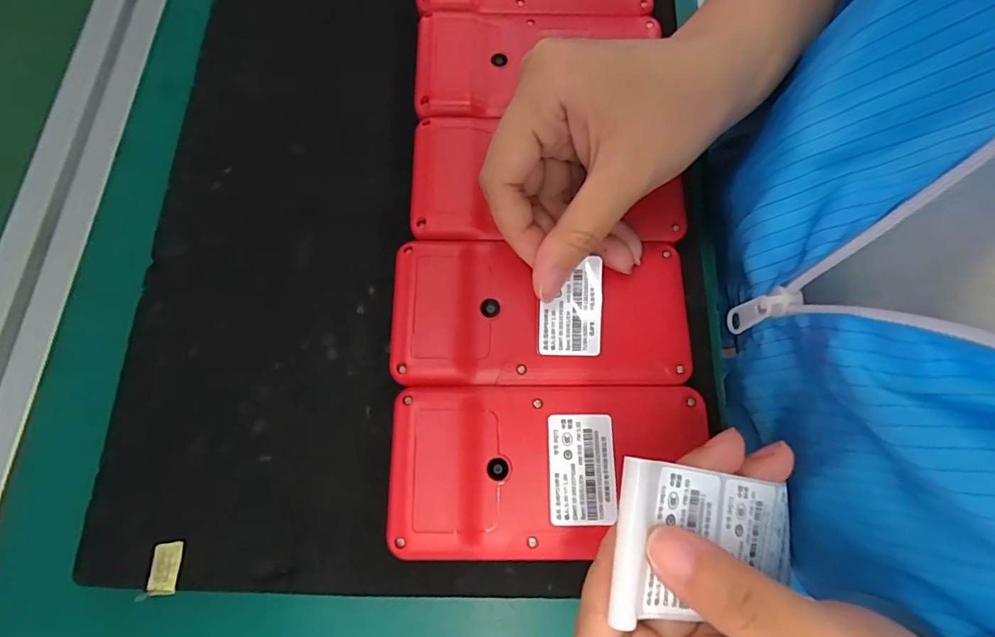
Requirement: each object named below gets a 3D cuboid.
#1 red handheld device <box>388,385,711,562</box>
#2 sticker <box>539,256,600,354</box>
[{"bbox_3d":[0.019,0.057,0.187,0.116,0.020,0.061,0,72,-2],"label":"red handheld device"},{"bbox_3d":[0.029,-0.004,0.193,0.025,0.004,0.037,0,91,2],"label":"sticker"}]

